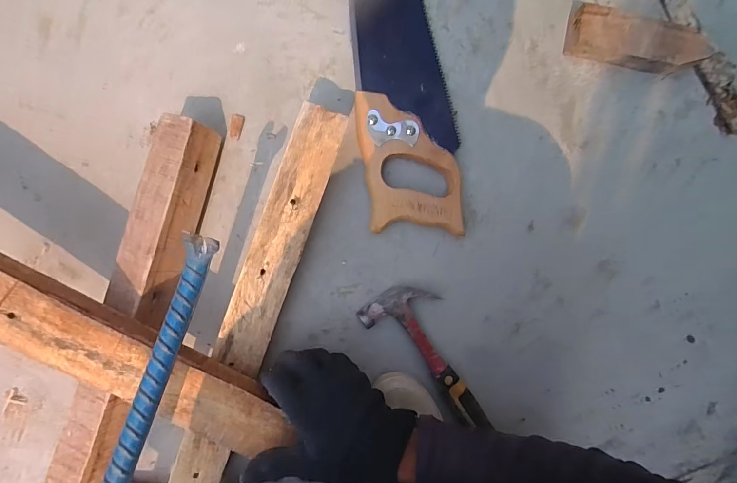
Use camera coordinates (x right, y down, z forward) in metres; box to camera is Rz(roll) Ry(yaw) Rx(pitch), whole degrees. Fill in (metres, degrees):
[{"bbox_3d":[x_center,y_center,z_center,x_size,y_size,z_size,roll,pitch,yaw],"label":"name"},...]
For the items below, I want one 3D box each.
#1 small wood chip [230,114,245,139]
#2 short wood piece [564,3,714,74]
[{"bbox_3d":[-0.156,-0.138,0.457,0.015,0.004,0.029,9,90,-8],"label":"small wood chip"},{"bbox_3d":[0.360,-0.268,0.510,0.193,0.043,0.073,6,90,-8],"label":"short wood piece"}]

